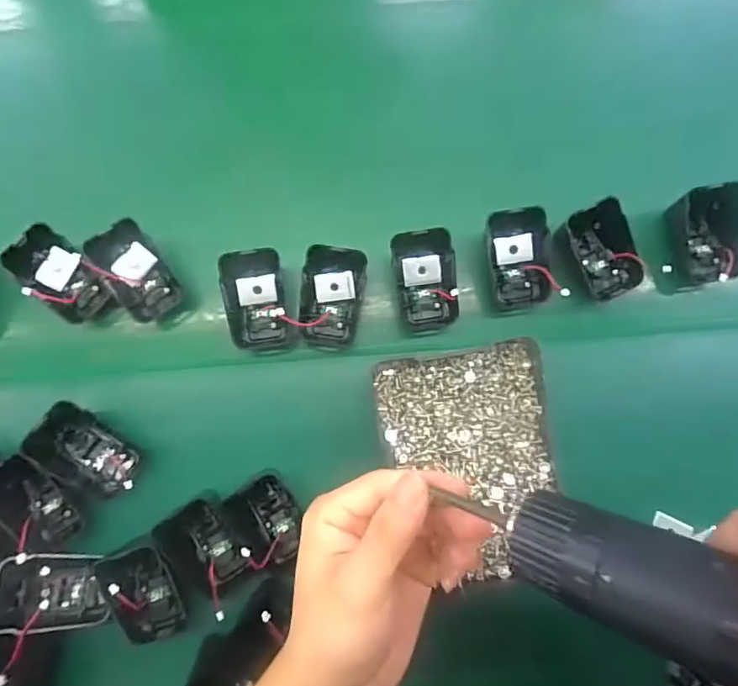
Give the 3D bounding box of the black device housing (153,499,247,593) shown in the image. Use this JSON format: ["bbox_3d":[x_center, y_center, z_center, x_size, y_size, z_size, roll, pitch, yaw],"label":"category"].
[{"bbox_3d":[-0.120,0.145,0.359,0.044,0.021,0.059,-32,85,-5],"label":"black device housing"}]

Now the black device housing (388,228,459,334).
[{"bbox_3d":[0.043,-0.046,0.381,0.045,0.023,0.069,-10,84,-3],"label":"black device housing"}]

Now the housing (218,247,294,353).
[{"bbox_3d":[-0.082,-0.031,0.374,0.043,0.030,0.071,-9,84,-3],"label":"housing"}]

